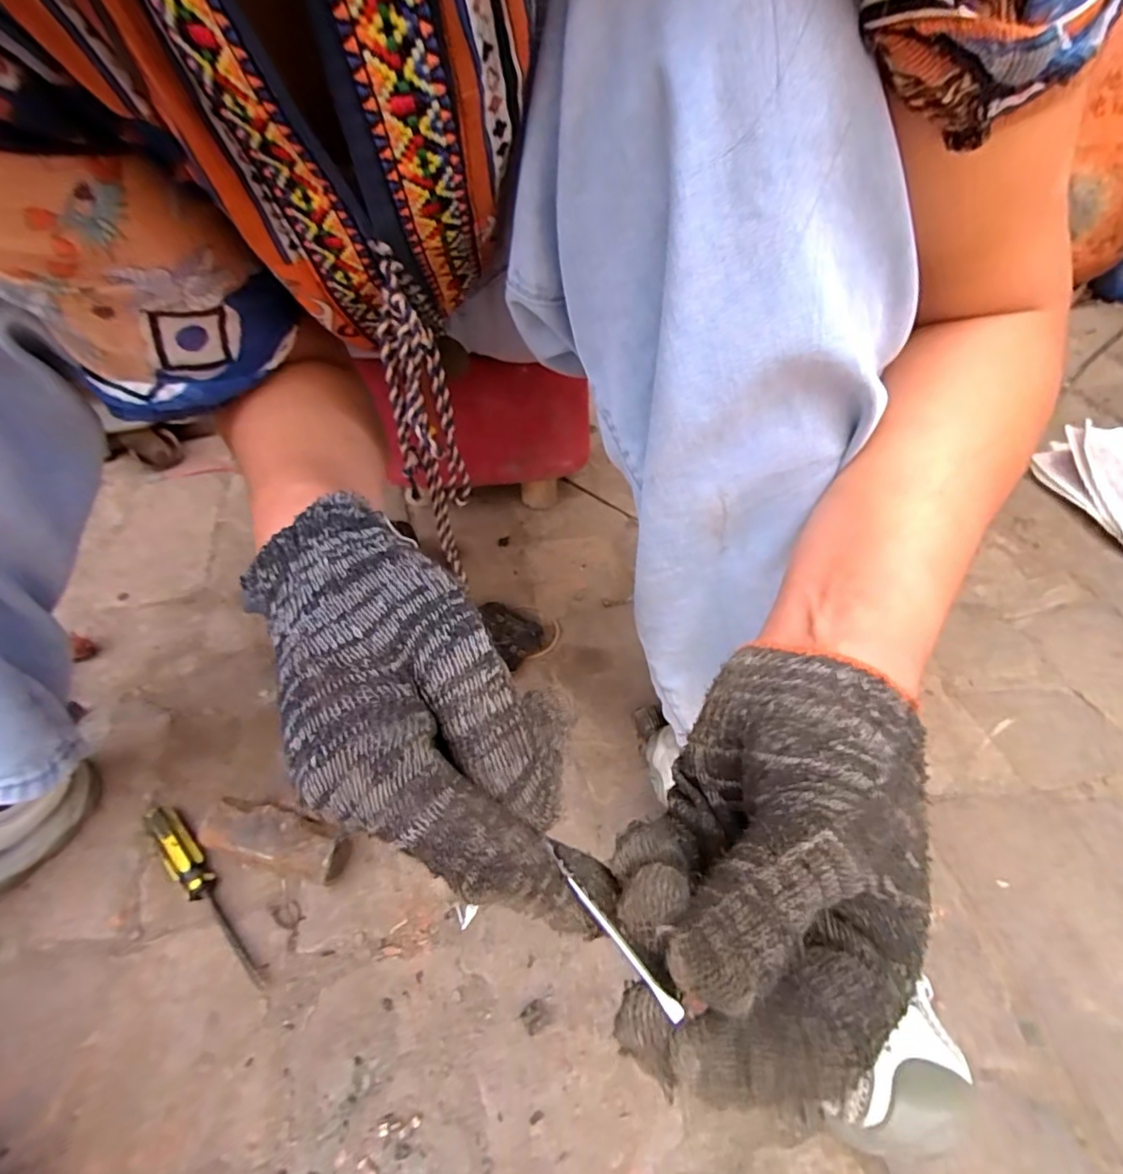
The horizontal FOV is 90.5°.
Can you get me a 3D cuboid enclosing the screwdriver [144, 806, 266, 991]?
[{"bbox_3d":[-0.262,0.222,0.404,0.160,0.027,0.023,34,54,30],"label":"screwdriver"}]

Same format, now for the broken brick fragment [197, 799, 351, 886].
[{"bbox_3d":[-0.212,0.193,0.420,0.104,0.043,0.036,10,48,11],"label":"broken brick fragment"}]

